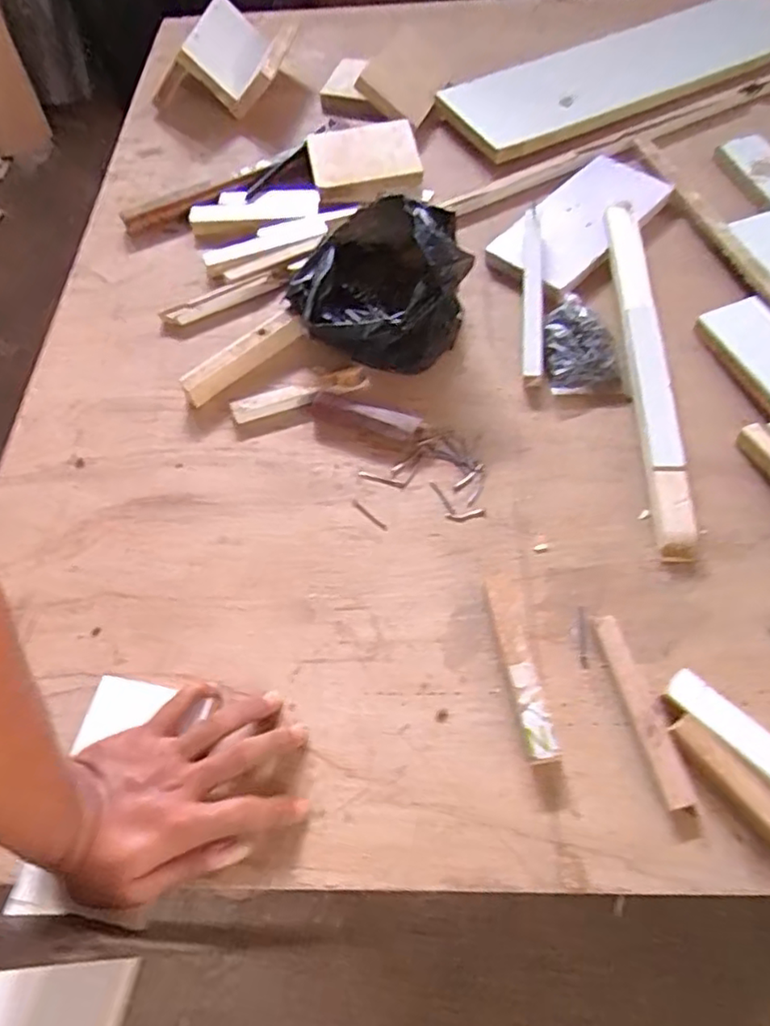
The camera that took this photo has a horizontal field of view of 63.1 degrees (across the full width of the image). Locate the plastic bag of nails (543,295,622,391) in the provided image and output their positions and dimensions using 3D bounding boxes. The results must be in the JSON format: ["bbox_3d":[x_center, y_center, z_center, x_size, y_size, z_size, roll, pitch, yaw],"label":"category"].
[{"bbox_3d":[0.189,-0.168,0.620,0.067,0.033,0.109,-1,63,4],"label":"plastic bag of nails"}]

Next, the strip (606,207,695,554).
[{"bbox_3d":[0.249,-0.142,0.591,0.034,0.019,0.380,0,68,2],"label":"strip"}]

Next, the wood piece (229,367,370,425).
[{"bbox_3d":[-0.084,-0.117,0.617,0.133,0.014,0.027,-16,61,-6],"label":"wood piece"}]

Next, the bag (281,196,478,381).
[{"bbox_3d":[-0.010,-0.225,0.622,0.161,0.105,0.167,-18,63,-5],"label":"bag"}]

